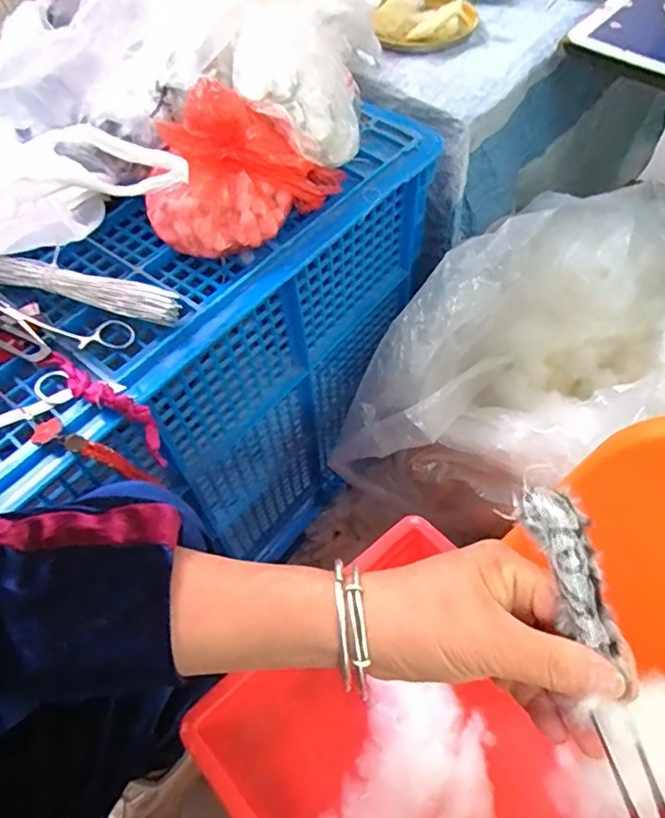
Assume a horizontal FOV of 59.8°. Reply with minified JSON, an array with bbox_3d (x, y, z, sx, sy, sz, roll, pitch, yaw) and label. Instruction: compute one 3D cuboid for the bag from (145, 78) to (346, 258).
[{"bbox_3d":[-0.083,-0.212,0.490,0.167,0.101,0.099,-35,62,-18],"label":"bag"}]

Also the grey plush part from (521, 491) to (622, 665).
[{"bbox_3d":[0.109,0.074,0.265,0.021,0.014,0.075,-16,80,-8],"label":"grey plush part"}]

